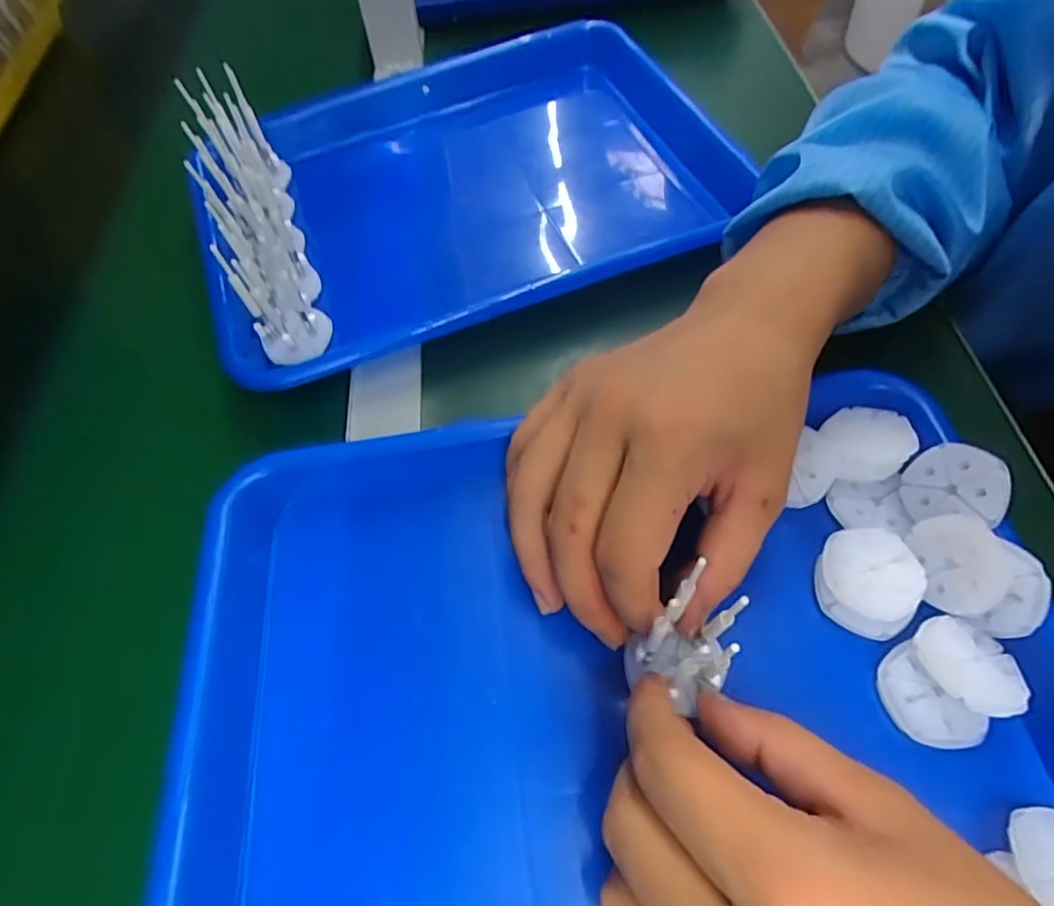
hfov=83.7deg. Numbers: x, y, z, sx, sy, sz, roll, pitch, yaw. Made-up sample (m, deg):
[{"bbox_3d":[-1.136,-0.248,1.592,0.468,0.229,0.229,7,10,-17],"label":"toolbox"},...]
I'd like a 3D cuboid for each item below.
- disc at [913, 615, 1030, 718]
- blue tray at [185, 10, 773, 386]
[{"bbox_3d":[0.166,0.077,0.219,0.036,0.004,0.032,35,67,21],"label":"disc"},{"bbox_3d":[-0.041,-0.174,0.389,0.330,0.059,0.257,-21,61,-9],"label":"blue tray"}]

